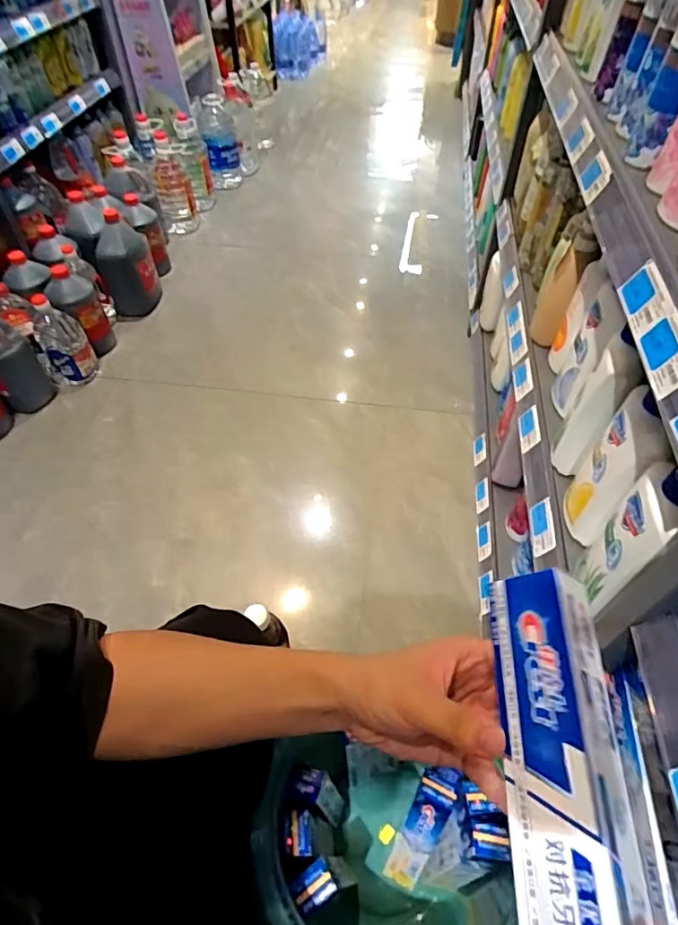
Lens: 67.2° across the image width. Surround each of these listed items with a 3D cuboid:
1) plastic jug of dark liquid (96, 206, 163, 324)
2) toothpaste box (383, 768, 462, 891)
[{"bbox_3d":[-0.678,-0.618,1.650,0.168,0.309,0.146,-24,54,-18],"label":"plastic jug of dark liquid"},{"bbox_3d":[0.112,0.531,0.729,0.049,0.238,0.035,21,25,17],"label":"toothpaste box"}]

